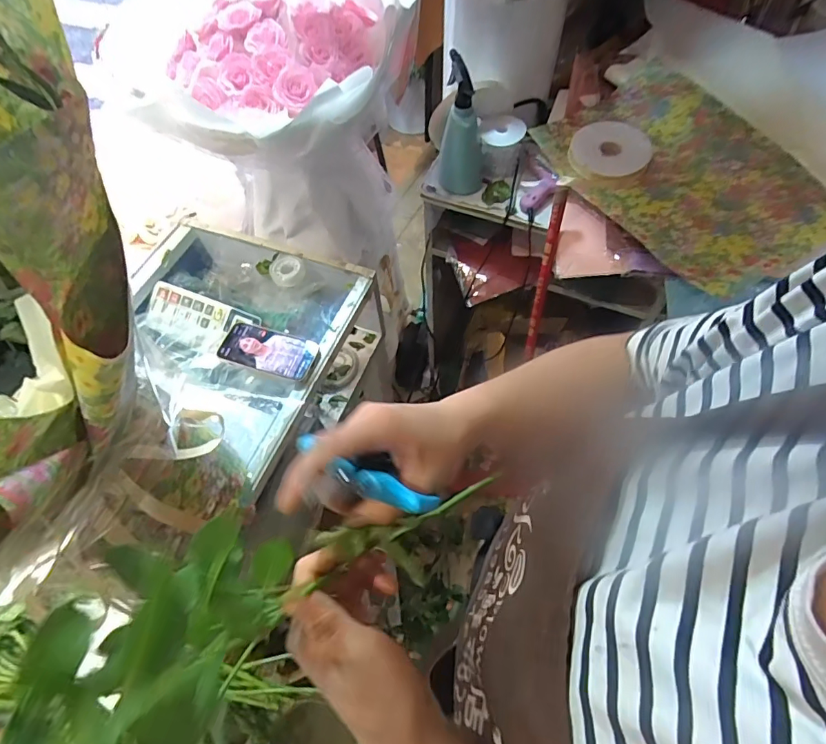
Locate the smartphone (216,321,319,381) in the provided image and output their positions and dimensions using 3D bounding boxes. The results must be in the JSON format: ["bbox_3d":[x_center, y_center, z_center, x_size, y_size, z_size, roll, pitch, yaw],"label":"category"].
[{"bbox_3d":[-0.222,-0.034,0.721,0.145,0.015,0.074,13,61,10],"label":"smartphone"}]

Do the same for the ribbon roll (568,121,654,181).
[{"bbox_3d":[0.381,-0.431,0.912,0.140,0.023,0.168,27,64,17],"label":"ribbon roll"}]

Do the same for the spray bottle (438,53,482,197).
[{"bbox_3d":[0.094,-0.450,0.888,0.086,0.217,0.097,5,60,6],"label":"spray bottle"}]

